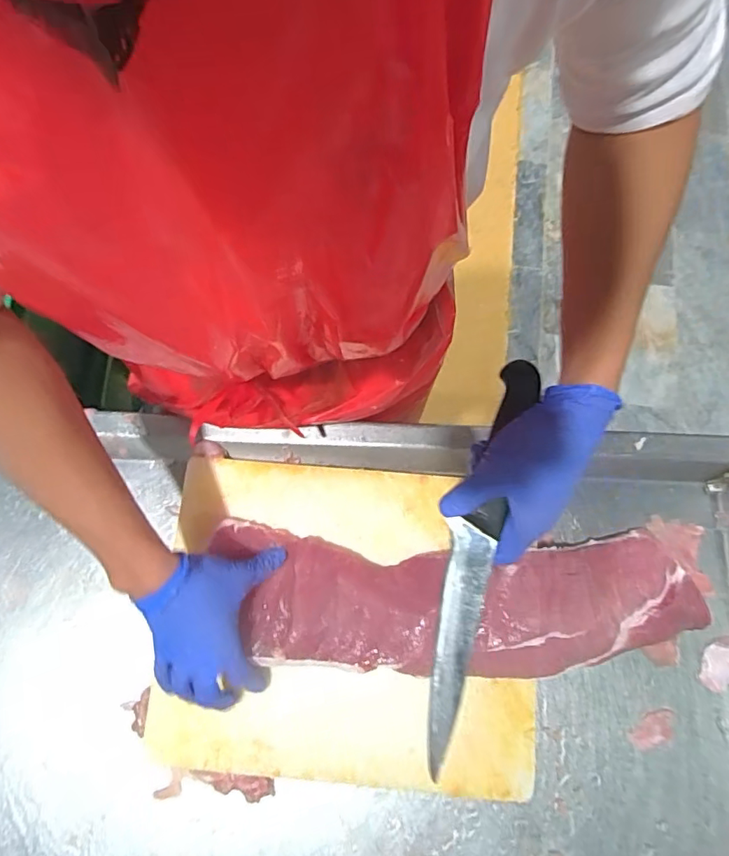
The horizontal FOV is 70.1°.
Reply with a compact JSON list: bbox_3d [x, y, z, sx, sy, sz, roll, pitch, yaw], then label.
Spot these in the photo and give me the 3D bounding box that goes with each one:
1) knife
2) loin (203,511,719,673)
[{"bbox_3d":[0.083,0.112,0.415,0.034,0.025,0.330,12,94,3],"label":"knife"},{"bbox_3d":[0.105,0.165,0.518,0.487,0.065,0.146,-1,77,-1],"label":"loin"}]

